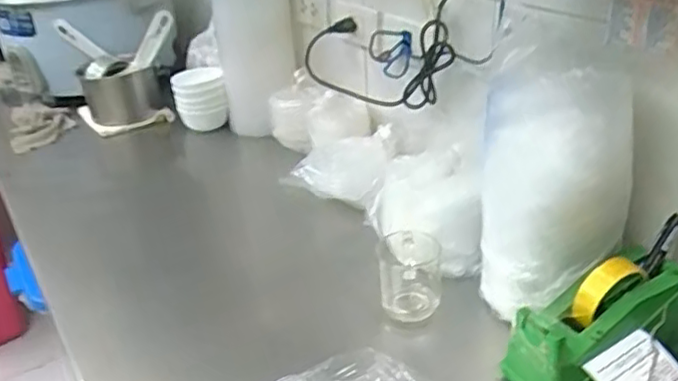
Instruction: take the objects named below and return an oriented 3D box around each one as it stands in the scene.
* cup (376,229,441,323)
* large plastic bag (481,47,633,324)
[{"bbox_3d":[0.088,0.107,0.813,0.074,0.095,0.062,-4,29,1],"label":"cup"},{"bbox_3d":[0.226,-0.002,0.692,0.138,0.297,0.117,3,29,12],"label":"large plastic bag"}]

